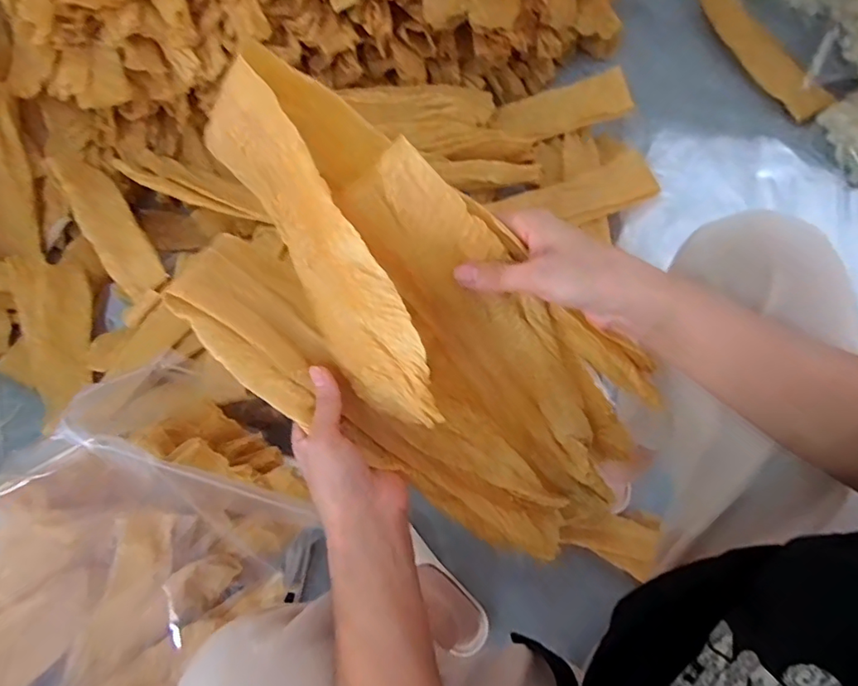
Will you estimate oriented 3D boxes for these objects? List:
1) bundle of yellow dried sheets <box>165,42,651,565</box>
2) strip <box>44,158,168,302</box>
[{"bbox_3d":[0.012,0.020,0.377,0.448,0.116,0.180,45,74,-18],"label":"bundle of yellow dried sheets"},{"bbox_3d":[-0.518,-0.198,0.848,0.078,0.059,0.301,-34,71,-11],"label":"strip"}]

